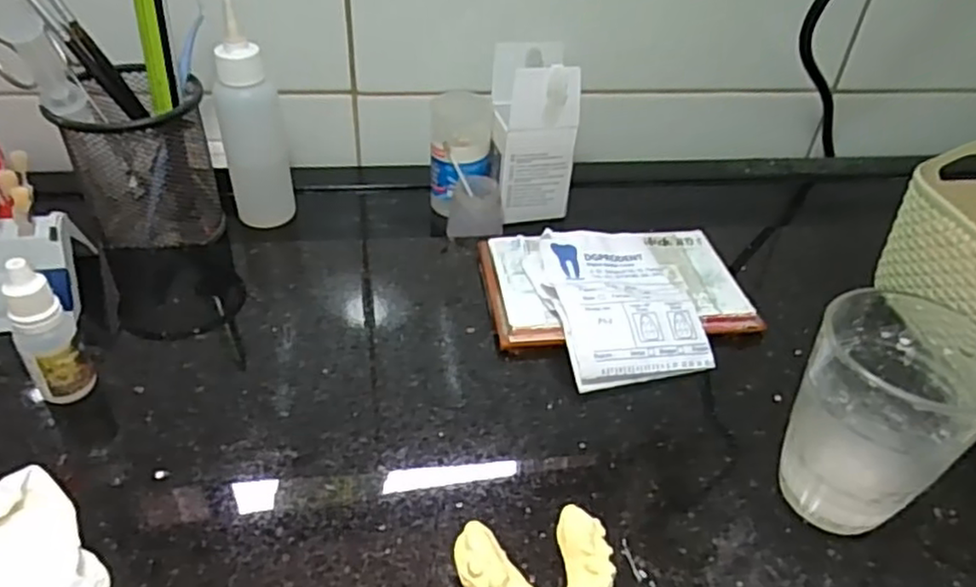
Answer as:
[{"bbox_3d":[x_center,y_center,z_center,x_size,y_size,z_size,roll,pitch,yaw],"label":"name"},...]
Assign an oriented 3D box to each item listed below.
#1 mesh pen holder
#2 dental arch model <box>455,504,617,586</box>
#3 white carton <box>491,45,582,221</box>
[{"bbox_3d":[-0.221,-0.088,0.452,0.075,0.097,0.076,-5,39,-11],"label":"mesh pen holder"},{"bbox_3d":[0.021,0.112,0.267,0.060,0.018,0.051,-9,40,-16],"label":"dental arch model"},{"bbox_3d":[0.031,-0.115,0.489,0.052,0.109,0.053,-5,39,-11],"label":"white carton"}]

